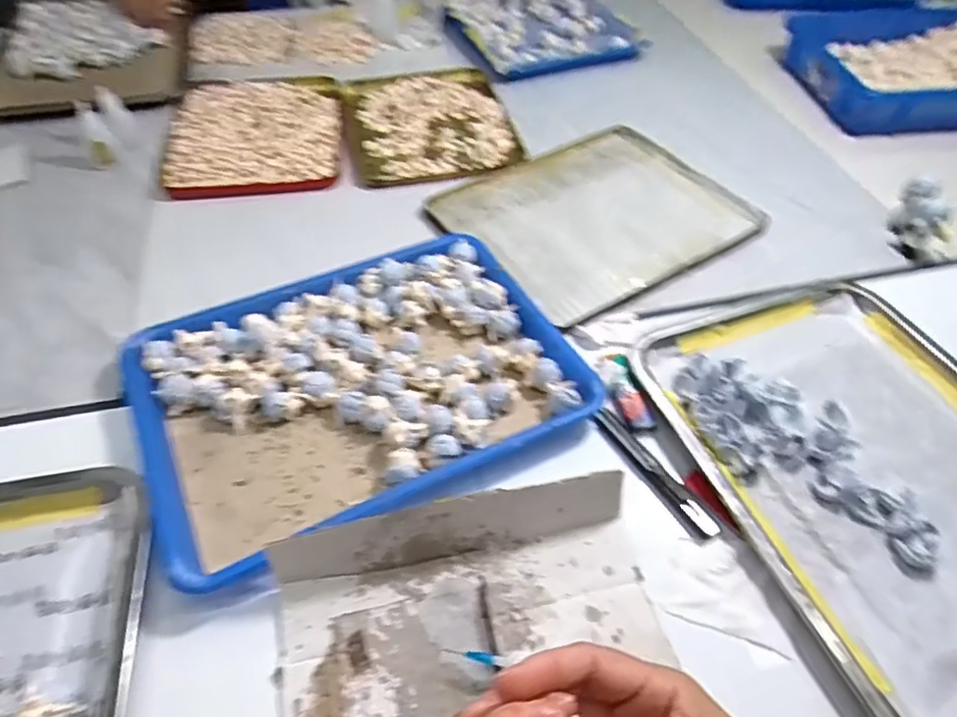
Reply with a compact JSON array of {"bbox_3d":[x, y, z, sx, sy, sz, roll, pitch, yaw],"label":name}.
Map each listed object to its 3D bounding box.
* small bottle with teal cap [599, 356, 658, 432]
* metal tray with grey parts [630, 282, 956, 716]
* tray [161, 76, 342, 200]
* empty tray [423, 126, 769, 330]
[{"bbox_3d":[0.121,0.027,0.514,0.027,0.020,0.072,-10,50,-9],"label":"small bottle with teal cap"},{"bbox_3d":[0.287,0.076,0.450,0.228,0.035,0.338,-15,51,-13],"label":"metal tray with grey parts"},{"bbox_3d":[-0.269,-0.279,0.754,0.195,0.029,0.226,-7,50,-7],"label":"tray"},{"bbox_3d":[0.121,-0.154,0.661,0.270,0.019,0.233,-28,56,-17],"label":"empty tray"}]

